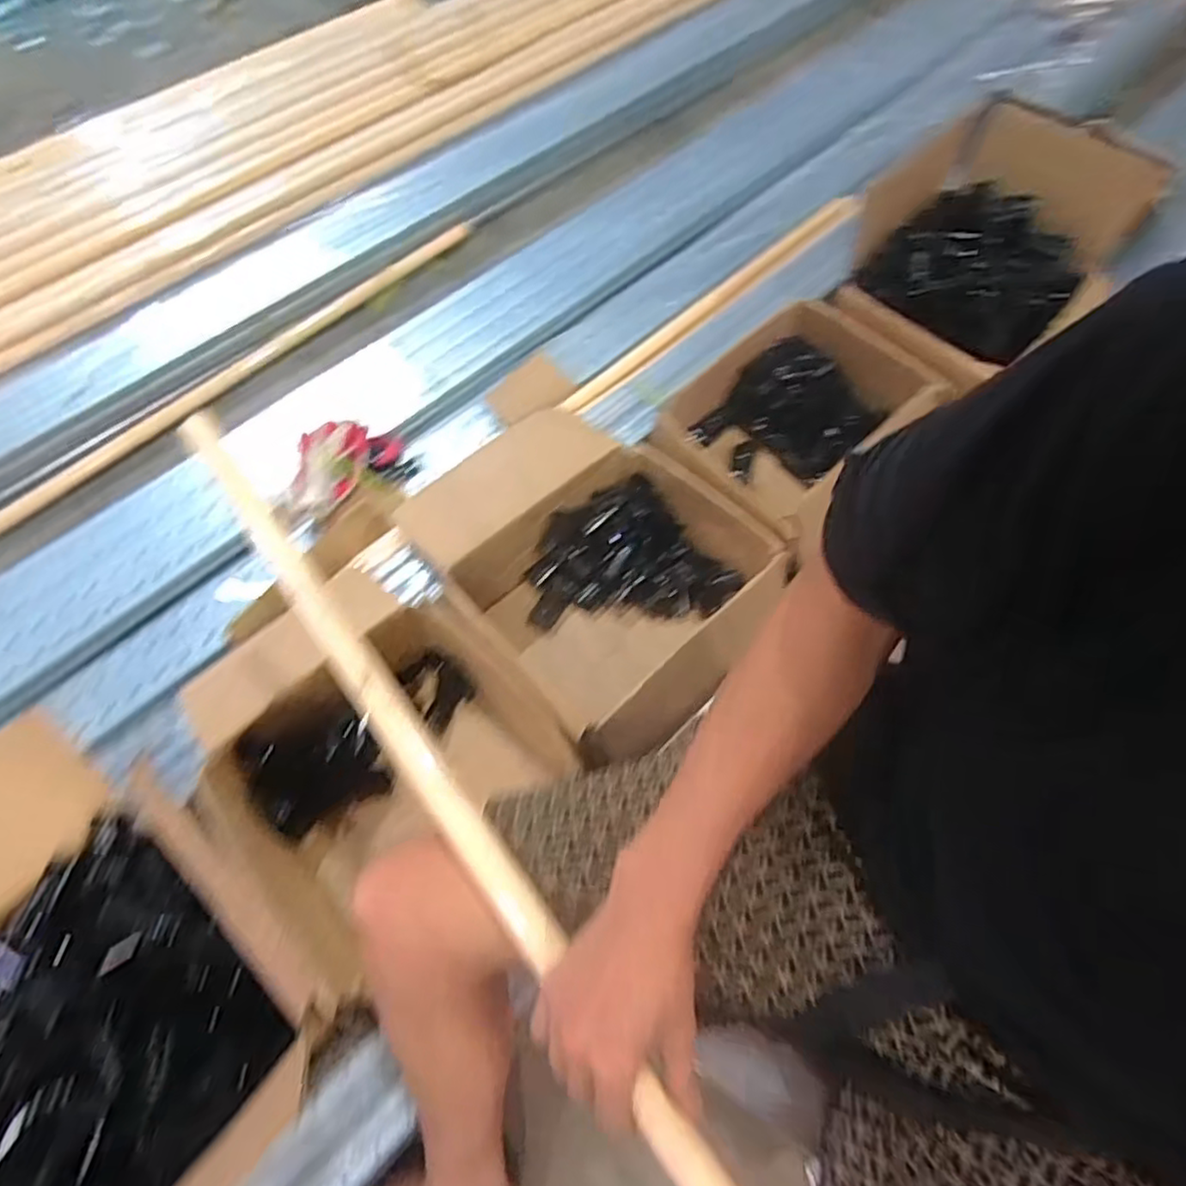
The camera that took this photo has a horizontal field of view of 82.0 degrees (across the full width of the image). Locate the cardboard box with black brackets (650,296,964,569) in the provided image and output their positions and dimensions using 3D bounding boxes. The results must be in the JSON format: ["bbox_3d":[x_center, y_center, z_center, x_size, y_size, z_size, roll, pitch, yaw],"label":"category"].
[{"bbox_3d":[0.284,-0.237,0.990,0.377,0.129,0.298,-40,72,-20],"label":"cardboard box with black brackets"}]

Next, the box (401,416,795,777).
[{"bbox_3d":[-0.004,-0.034,0.887,0.356,0.140,0.430,-40,72,-20],"label":"box"}]

